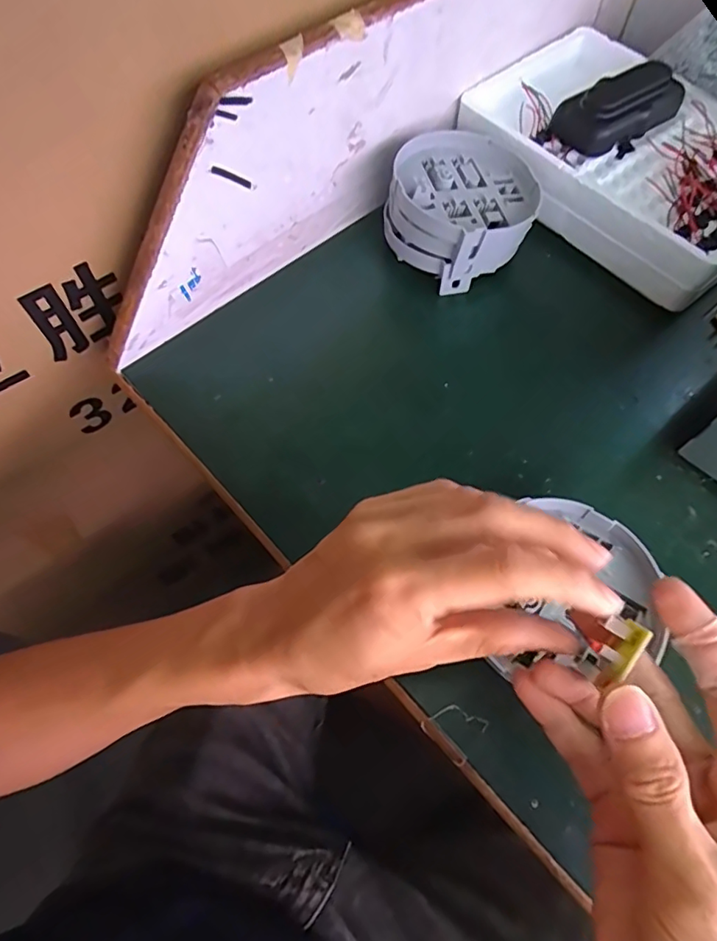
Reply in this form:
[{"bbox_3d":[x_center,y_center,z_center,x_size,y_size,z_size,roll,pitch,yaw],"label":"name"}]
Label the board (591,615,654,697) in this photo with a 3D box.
[{"bbox_3d":[0.093,0.066,0.191,0.013,0.011,0.028,37,70,16],"label":"board"}]

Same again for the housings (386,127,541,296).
[{"bbox_3d":[0.078,-0.198,0.394,0.097,0.056,0.103,0,64,-1],"label":"housings"}]

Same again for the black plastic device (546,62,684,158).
[{"bbox_3d":[0.204,-0.282,0.403,0.101,0.024,0.045,-30,68,-14],"label":"black plastic device"}]

